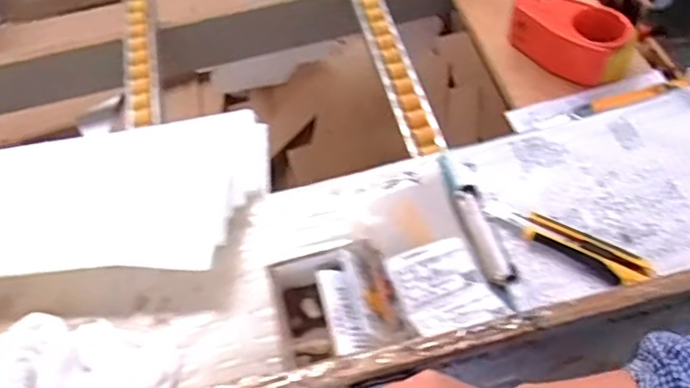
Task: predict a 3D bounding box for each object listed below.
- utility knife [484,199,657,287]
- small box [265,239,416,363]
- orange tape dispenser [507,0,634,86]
[{"bbox_3d":[0.218,0.043,0.614,0.165,0.019,0.039,30,62,25],"label":"utility knife"},{"bbox_3d":[-0.004,0.104,0.572,0.110,0.066,0.099,-18,54,-7],"label":"small box"},{"bbox_3d":[0.302,-0.218,0.837,0.141,0.064,0.088,30,62,25],"label":"orange tape dispenser"}]

